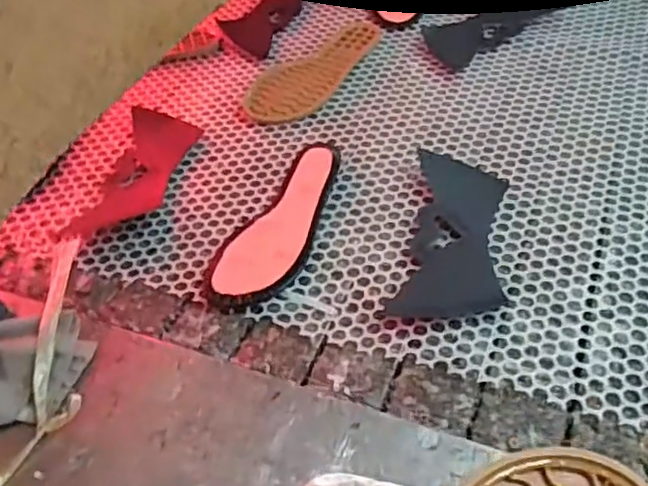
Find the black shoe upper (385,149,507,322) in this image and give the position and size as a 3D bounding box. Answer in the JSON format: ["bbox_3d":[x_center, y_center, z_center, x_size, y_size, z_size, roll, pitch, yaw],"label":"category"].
[{"bbox_3d":[0.125,-0.009,0.616,0.089,0.009,0.205,8,48,13],"label":"black shoe upper"}]

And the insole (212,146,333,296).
[{"bbox_3d":[-0.039,-0.023,0.636,0.063,0.016,0.202,15,50,18],"label":"insole"}]

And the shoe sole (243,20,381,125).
[{"bbox_3d":[-0.013,-0.223,0.825,0.097,0.012,0.237,18,51,20],"label":"shoe sole"}]

